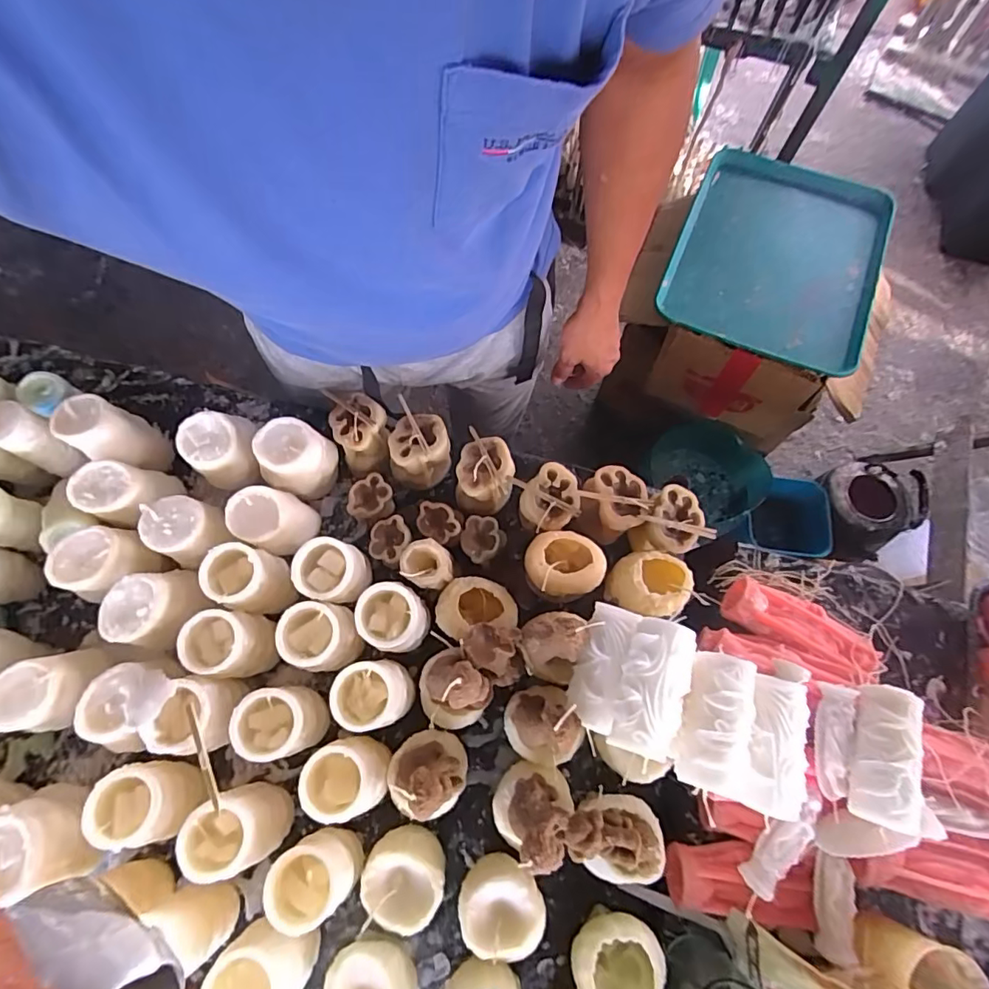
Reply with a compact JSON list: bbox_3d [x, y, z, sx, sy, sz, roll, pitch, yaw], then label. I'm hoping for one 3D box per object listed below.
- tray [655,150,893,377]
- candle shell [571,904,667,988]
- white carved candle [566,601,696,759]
[{"bbox_3d":[0.502,-0.431,0.918,0.335,0.031,0.440,23,71,7],"label":"tray"},{"bbox_3d":[0.107,0.409,0.456,0.073,0.057,0.074,0,69,-1],"label":"candle shell"},{"bbox_3d":[0.119,0.161,0.464,0.086,0.079,0.116,20,70,7],"label":"white carved candle"}]

